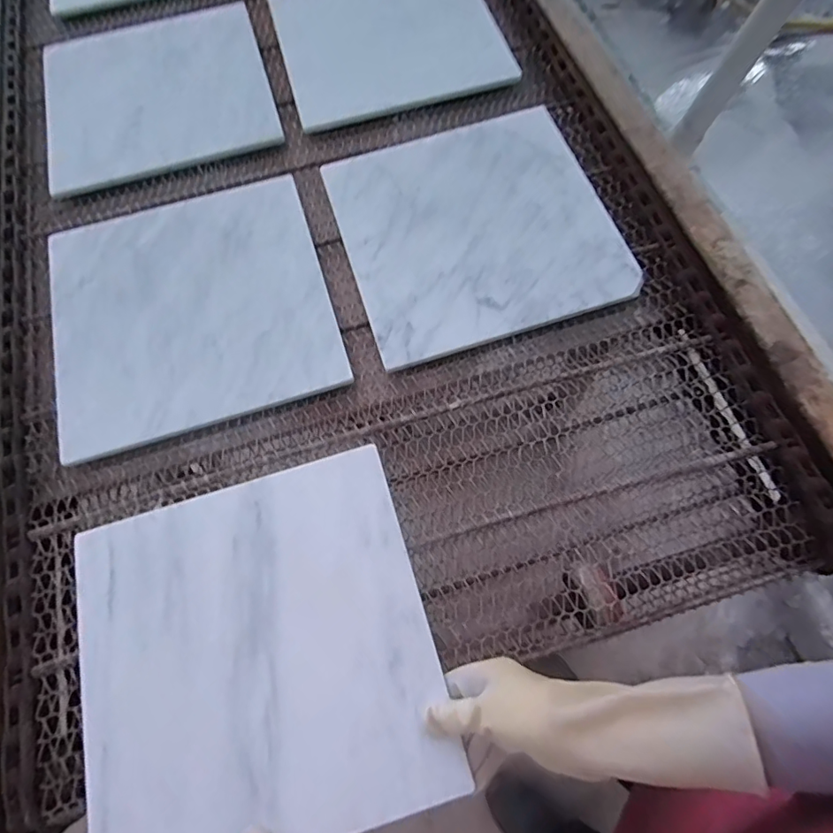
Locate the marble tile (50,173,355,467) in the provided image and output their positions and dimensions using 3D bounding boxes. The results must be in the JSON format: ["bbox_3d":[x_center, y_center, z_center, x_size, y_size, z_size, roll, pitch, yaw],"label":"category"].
[{"bbox_3d":[-0.253,-0.131,0.572,0.300,0.009,0.300,-17,69,-5],"label":"marble tile"}]

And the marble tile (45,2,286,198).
[{"bbox_3d":[-0.359,-0.456,0.703,0.298,0.012,0.296,-16,69,-5],"label":"marble tile"}]

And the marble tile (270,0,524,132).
[{"bbox_3d":[-0.041,-0.555,0.726,0.302,0.017,0.298,-15,69,-4],"label":"marble tile"}]

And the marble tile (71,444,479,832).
[{"bbox_3d":[-0.138,0.204,0.445,0.303,0.013,0.296,-17,69,-5],"label":"marble tile"}]

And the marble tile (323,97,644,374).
[{"bbox_3d":[0.068,-0.225,0.596,0.300,0.011,0.296,-16,69,-5],"label":"marble tile"}]

